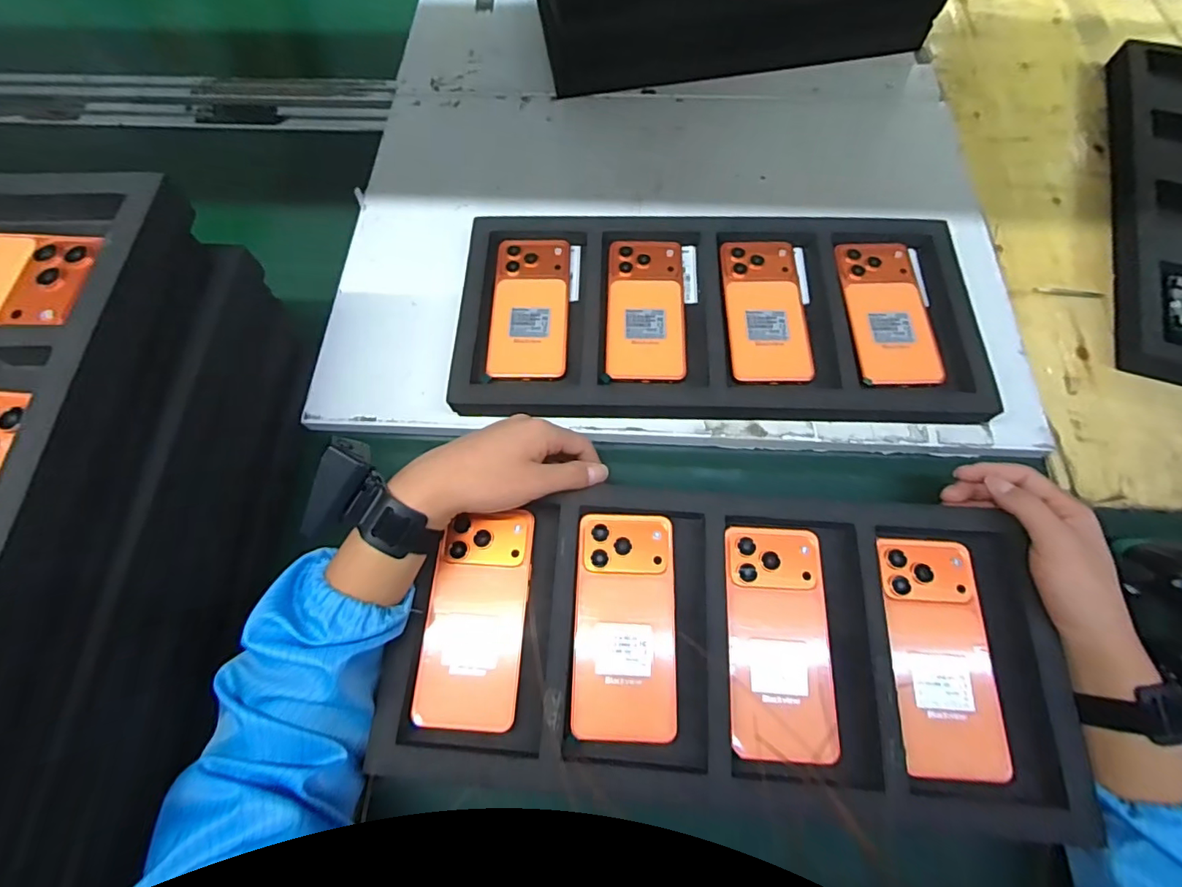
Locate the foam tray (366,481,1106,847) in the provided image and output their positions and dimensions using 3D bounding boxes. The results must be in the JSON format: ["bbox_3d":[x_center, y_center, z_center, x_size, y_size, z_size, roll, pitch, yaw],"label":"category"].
[{"bbox_3d":[0.093,0.145,0.390,0.460,0.029,0.222,0,65,2],"label":"foam tray"}]

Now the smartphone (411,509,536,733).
[{"bbox_3d":[-0.088,0.132,0.404,0.075,0.014,0.159,4,69,3],"label":"smartphone"}]

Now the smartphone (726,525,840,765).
[{"bbox_3d":[0.141,0.144,0.392,0.072,0.014,0.162,3,69,3],"label":"smartphone"}]

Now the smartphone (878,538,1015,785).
[{"bbox_3d":[0.258,0.154,0.384,0.070,0.015,0.162,3,69,3],"label":"smartphone"}]

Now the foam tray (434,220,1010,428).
[{"bbox_3d":[0.119,-0.128,0.503,0.482,0.028,0.220,2,69,2],"label":"foam tray"}]

